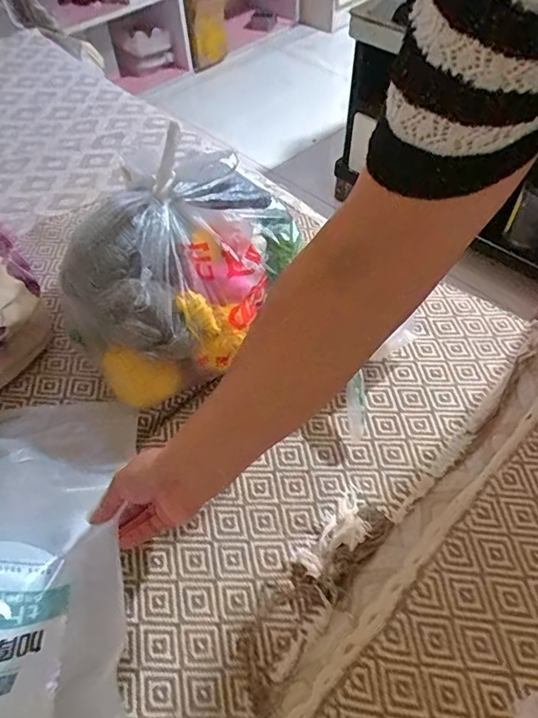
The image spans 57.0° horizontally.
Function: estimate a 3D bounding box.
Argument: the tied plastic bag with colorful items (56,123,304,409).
[{"bbox_3d":[-0.084,-0.103,0.538,0.181,0.160,0.278,25,57,21],"label":"tied plastic bag with colorful items"}]

